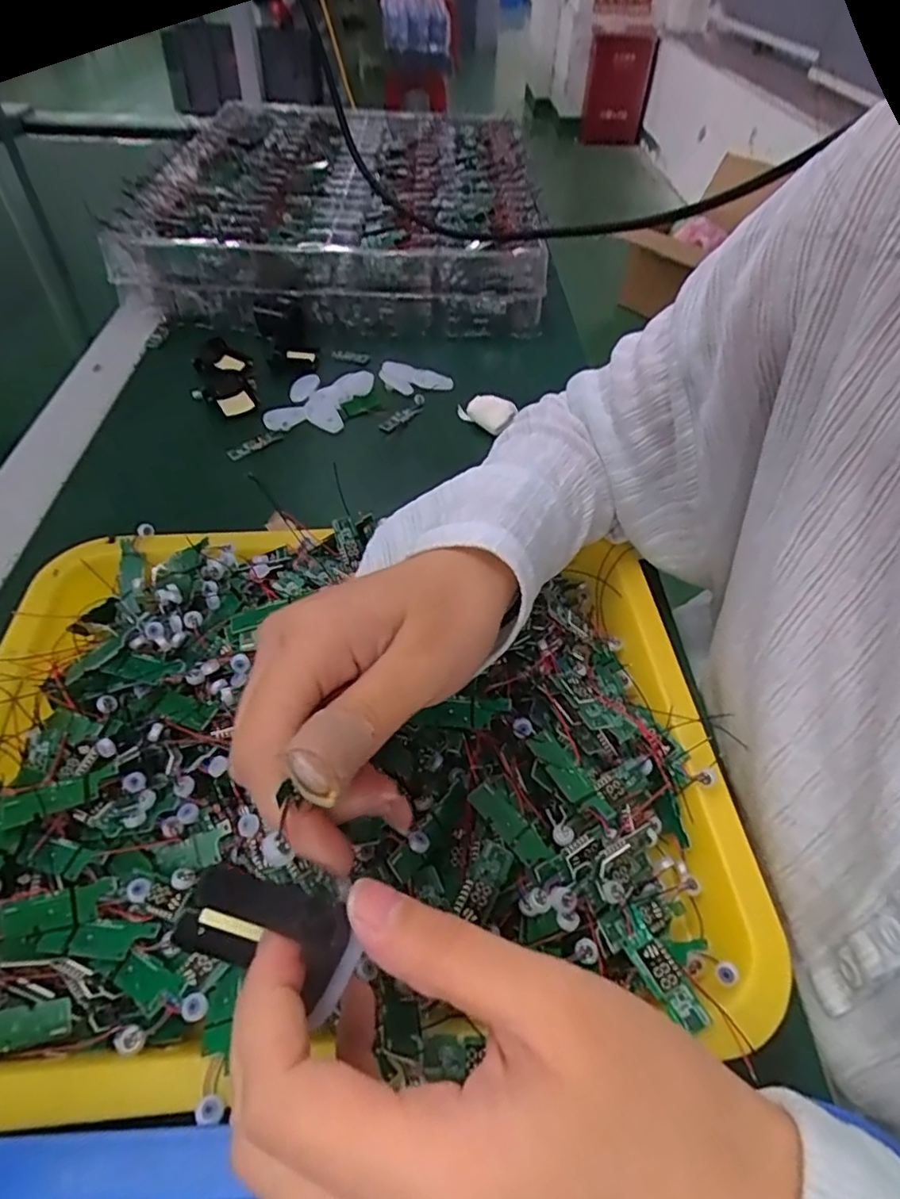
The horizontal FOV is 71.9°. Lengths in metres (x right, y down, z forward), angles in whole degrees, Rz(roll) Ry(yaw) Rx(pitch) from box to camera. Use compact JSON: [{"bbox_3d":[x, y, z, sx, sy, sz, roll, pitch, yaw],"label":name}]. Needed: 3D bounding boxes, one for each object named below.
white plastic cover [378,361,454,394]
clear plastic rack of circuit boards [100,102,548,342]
[{"bbox_3d":[-0.030,-0.189,0.535,0.063,0.012,0.028,19,50,14],"label":"white plastic cover"},{"bbox_3d":[-0.112,-0.478,0.737,0.403,0.085,0.533,1,48,-1],"label":"clear plastic rack of circuit boards"}]

